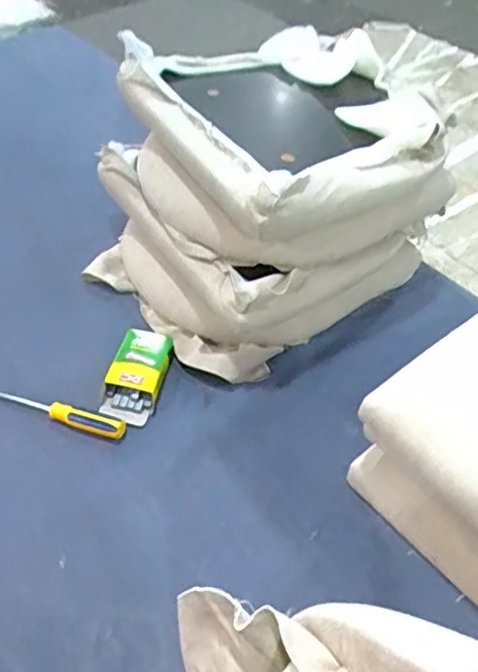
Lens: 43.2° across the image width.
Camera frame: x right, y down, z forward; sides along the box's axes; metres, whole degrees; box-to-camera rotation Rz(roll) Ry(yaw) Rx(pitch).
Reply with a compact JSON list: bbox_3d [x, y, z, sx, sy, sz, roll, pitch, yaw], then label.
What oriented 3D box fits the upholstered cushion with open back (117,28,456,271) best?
[{"bbox_3d":[0.073,-0.323,1.005,0.475,0.173,0.445,-24,55,-23],"label":"upholstered cushion with open back"}]

